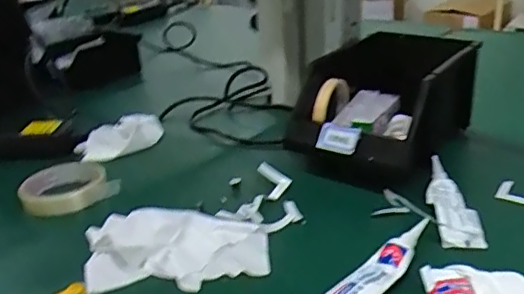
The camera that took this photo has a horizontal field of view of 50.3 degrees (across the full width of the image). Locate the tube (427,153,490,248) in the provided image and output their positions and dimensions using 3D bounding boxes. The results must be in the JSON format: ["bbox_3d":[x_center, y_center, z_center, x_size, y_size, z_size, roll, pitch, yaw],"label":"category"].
[{"bbox_3d":[0.199,0.055,0.594,0.044,0.026,0.141,-2,25,4],"label":"tube"}]

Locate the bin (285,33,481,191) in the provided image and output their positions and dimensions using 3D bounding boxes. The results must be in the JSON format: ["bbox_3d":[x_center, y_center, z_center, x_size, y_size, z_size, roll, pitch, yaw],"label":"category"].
[{"bbox_3d":[0.165,-0.054,0.722,0.153,0.131,0.265,16,31,37],"label":"bin"}]

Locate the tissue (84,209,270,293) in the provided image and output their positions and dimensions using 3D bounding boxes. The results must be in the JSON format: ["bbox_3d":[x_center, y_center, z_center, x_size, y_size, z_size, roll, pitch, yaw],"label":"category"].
[{"bbox_3d":[-0.085,0.091,0.535,0.176,0.031,0.099,-3,25,1],"label":"tissue"}]

